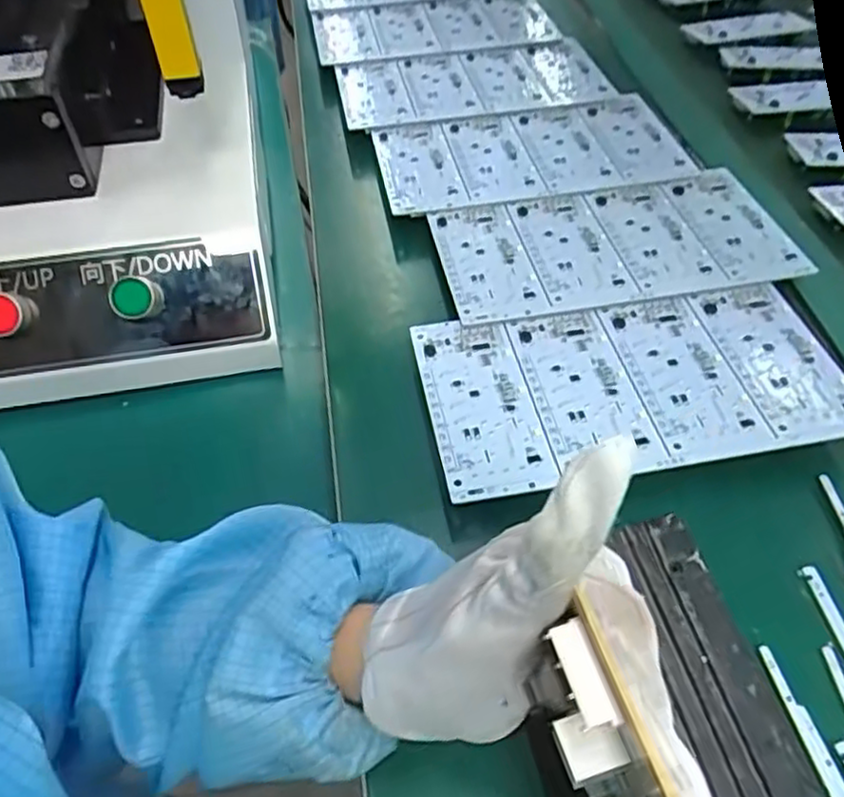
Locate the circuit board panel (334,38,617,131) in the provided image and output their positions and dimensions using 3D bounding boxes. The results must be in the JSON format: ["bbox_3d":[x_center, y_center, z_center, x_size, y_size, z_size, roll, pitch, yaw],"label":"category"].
[{"bbox_3d":[0.045,-0.268,0.597,0.220,0.010,0.111,-13,52,-9],"label":"circuit board panel"}]

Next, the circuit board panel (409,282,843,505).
[{"bbox_3d":[0.113,-0.010,0.380,0.217,0.005,0.118,-8,50,-5],"label":"circuit board panel"}]

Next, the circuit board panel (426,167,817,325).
[{"bbox_3d":[0.123,-0.105,0.460,0.216,0.007,0.117,-9,51,-6],"label":"circuit board panel"}]

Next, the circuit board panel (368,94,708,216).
[{"bbox_3d":[0.084,-0.187,0.532,0.224,0.011,0.114,-11,53,-10],"label":"circuit board panel"}]

